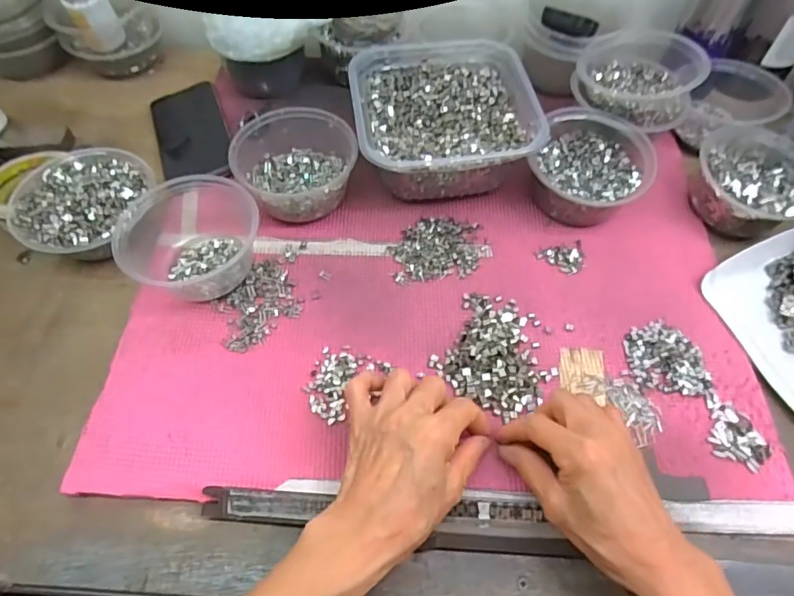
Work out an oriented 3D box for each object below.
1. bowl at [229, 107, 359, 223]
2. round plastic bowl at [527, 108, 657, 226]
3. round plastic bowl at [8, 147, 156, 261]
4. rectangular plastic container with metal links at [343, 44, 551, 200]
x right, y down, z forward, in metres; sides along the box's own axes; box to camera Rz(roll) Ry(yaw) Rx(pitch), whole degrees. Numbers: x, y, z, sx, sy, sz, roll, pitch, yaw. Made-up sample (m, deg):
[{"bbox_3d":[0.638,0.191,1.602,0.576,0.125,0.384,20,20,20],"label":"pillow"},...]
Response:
[{"bbox_3d":[-0.096,-0.126,0.506,0.110,0.056,0.109,1,57,-1],"label":"bowl"},{"bbox_3d":[0.184,-0.123,0.504,0.103,0.062,0.106,1,57,-1],"label":"round plastic bowl"},{"bbox_3d":[-0.292,-0.088,0.487,0.114,0.048,0.116,1,57,-1],"label":"round plastic bowl"},{"bbox_3d":[0.043,-0.181,0.532,0.170,0.069,0.180,-6,58,-4],"label":"rectangular plastic container with metal links"}]

